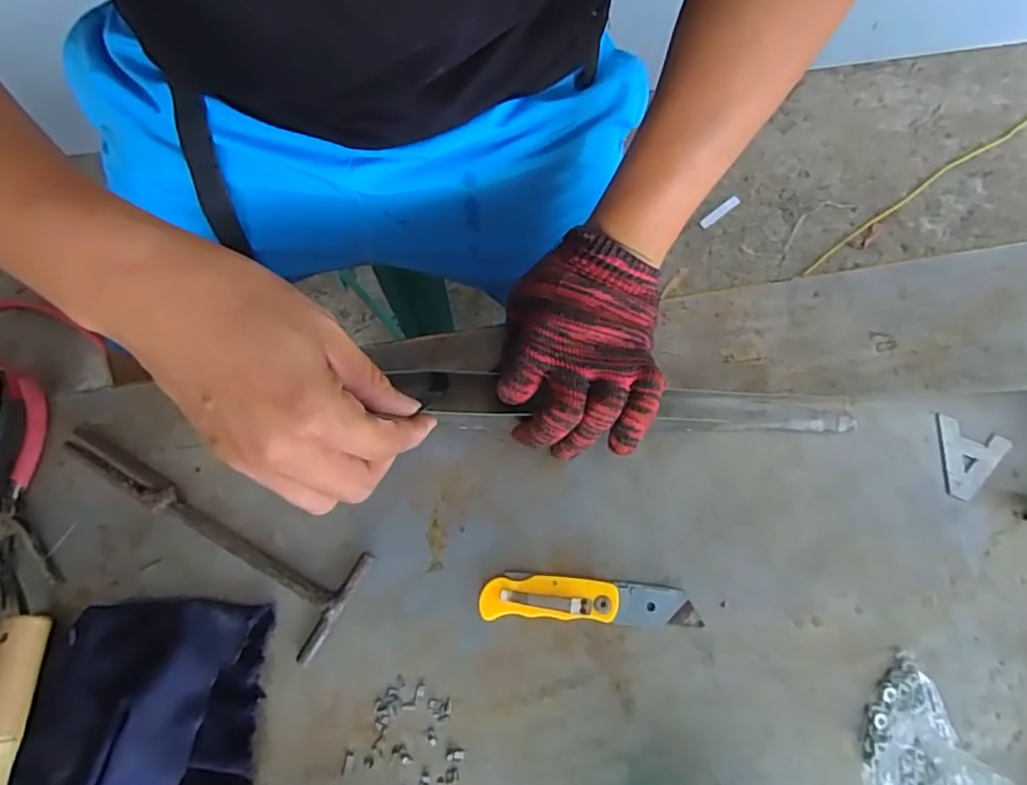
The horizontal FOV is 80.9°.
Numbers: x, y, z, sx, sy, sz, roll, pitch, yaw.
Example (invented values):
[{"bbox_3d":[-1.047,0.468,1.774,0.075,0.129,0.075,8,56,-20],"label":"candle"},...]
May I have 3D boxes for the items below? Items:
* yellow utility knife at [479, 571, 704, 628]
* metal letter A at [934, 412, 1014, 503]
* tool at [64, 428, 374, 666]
[{"bbox_3d":[0.051,0.137,0.397,0.142,0.014,0.029,4,79,0],"label":"yellow utility knife"},{"bbox_3d":[0.317,0.049,0.422,0.051,0.005,0.052,20,79,3],"label":"metal letter A"},{"bbox_3d":[-0.208,0.087,0.408,0.221,0.012,0.073,31,80,5],"label":"tool"}]

